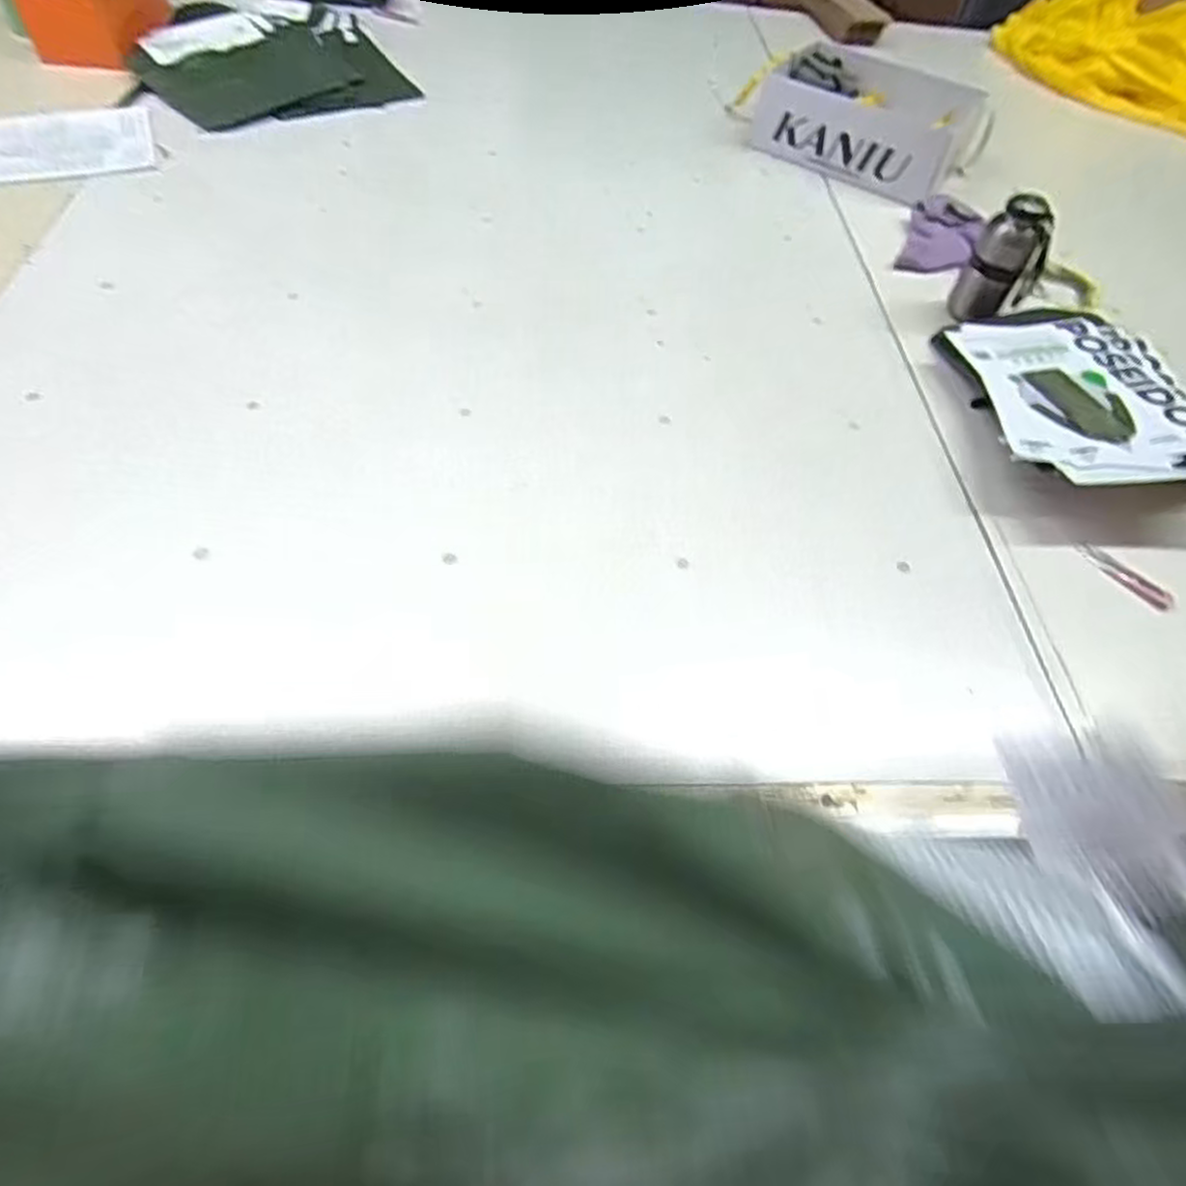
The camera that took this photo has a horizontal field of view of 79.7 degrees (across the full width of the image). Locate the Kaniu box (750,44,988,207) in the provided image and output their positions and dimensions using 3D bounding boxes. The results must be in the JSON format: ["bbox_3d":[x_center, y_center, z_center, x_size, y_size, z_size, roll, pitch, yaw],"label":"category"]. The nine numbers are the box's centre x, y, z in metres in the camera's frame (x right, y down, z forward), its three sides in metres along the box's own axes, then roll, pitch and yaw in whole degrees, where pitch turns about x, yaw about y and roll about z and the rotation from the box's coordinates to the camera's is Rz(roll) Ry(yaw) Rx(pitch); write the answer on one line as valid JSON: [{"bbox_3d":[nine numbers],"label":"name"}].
[{"bbox_3d":[0.511,-0.872,1.302,0.360,0.111,0.292,34,60,18],"label":"Kaniu box"}]

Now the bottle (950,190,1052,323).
[{"bbox_3d":[0.570,-0.459,0.989,0.082,0.157,0.063,17,56,7],"label":"bottle"}]

